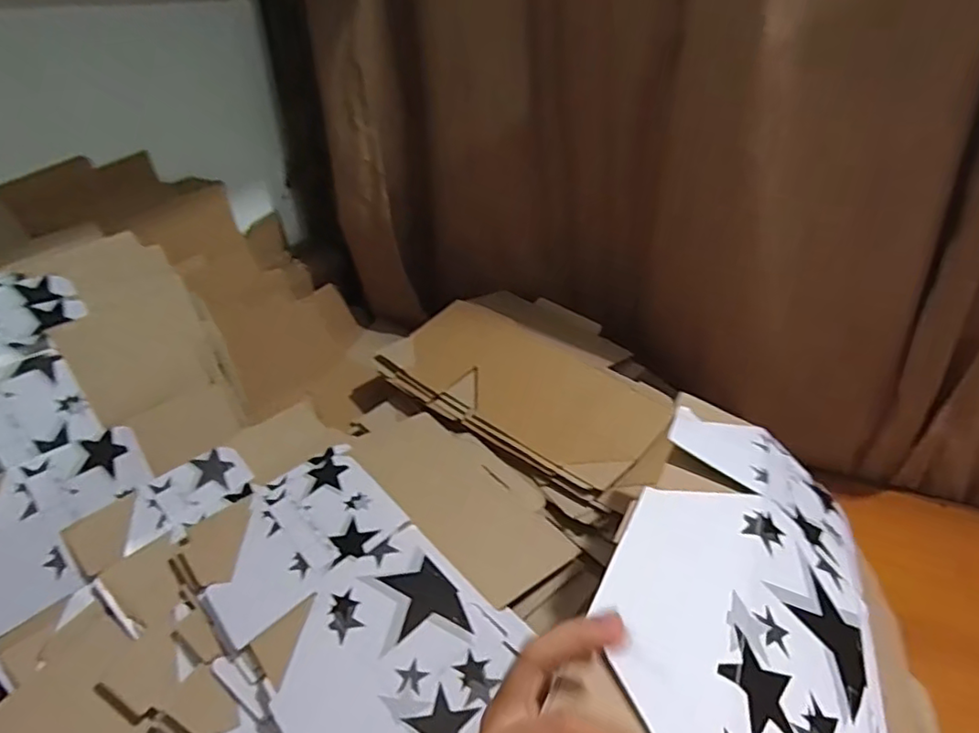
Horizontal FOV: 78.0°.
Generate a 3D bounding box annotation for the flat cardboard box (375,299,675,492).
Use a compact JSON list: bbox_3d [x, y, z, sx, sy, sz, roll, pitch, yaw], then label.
[{"bbox_3d":[0.046,0.022,0.861,0.392,0.014,0.206,26,52,28],"label":"flat cardboard box"}]

